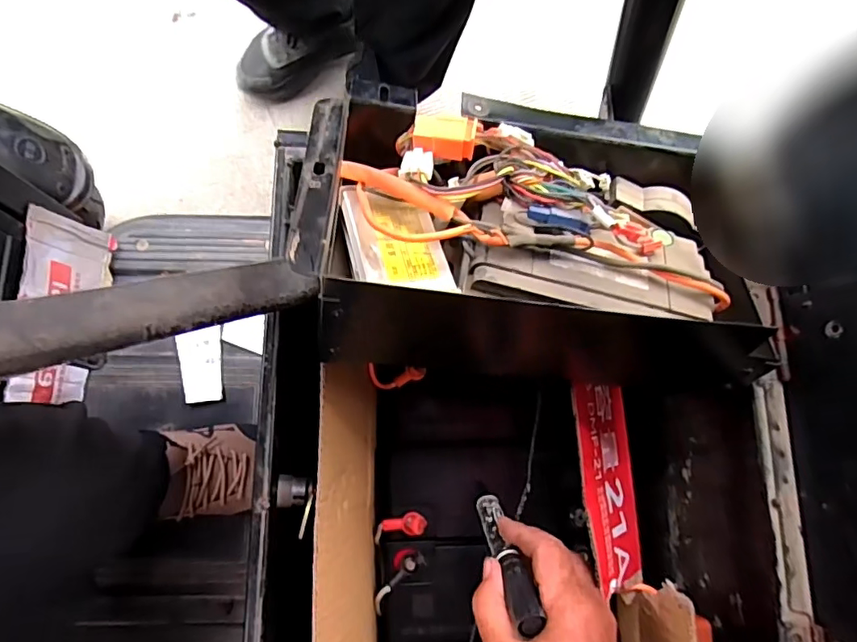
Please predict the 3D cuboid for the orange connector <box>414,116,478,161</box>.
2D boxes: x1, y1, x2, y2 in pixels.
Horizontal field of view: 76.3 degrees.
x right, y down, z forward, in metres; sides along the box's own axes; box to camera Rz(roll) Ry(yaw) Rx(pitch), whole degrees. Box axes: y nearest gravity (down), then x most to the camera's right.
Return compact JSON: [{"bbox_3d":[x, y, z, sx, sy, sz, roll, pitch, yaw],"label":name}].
[{"bbox_3d":[0.010,-0.113,0.331,0.037,0.014,0.025,6,78,1],"label":"orange connector"}]

